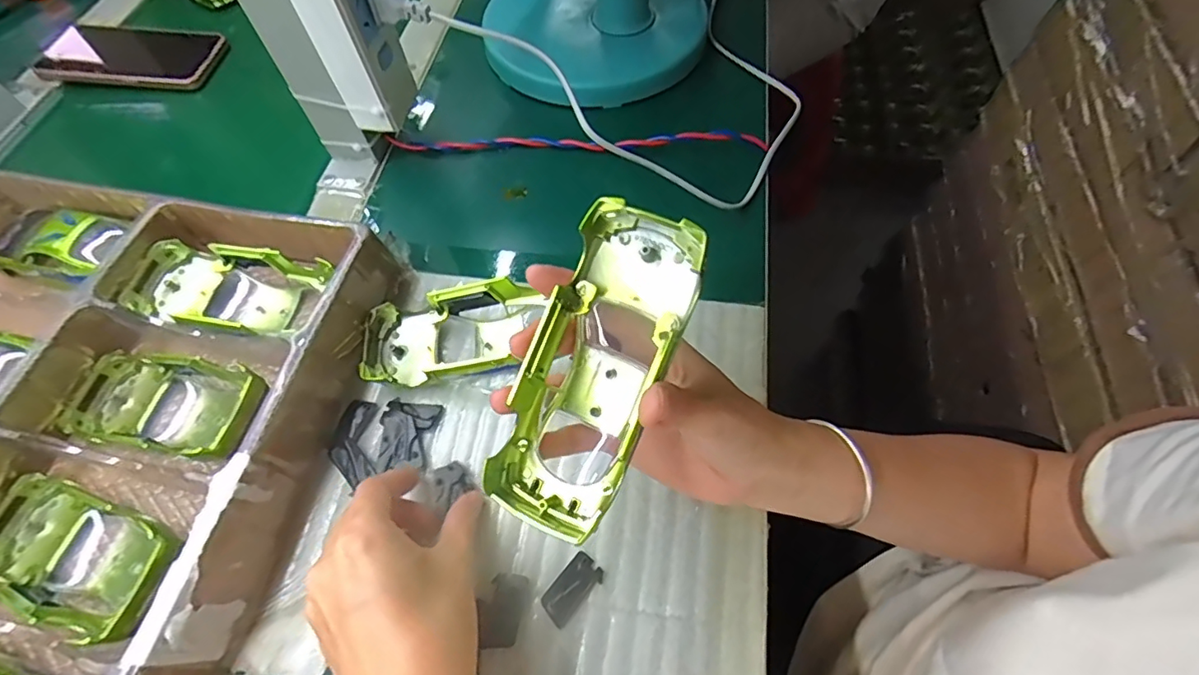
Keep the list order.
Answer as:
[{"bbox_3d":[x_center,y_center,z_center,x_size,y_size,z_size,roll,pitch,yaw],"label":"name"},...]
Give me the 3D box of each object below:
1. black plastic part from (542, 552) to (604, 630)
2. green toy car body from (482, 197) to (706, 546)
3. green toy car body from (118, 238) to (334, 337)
[{"bbox_3d":[-0.014,0.127,0.277,0.018,0.004,0.033,41,70,20],"label":"black plastic part"},{"bbox_3d":[0.000,0.012,0.230,0.051,0.029,0.132,22,95,12],"label":"green toy car body"},{"bbox_3d":[-0.235,-0.029,0.346,0.117,0.028,0.056,9,63,5],"label":"green toy car body"}]

